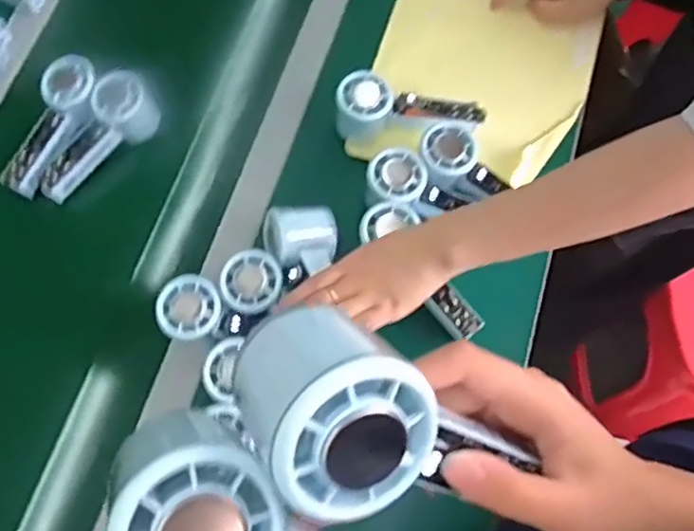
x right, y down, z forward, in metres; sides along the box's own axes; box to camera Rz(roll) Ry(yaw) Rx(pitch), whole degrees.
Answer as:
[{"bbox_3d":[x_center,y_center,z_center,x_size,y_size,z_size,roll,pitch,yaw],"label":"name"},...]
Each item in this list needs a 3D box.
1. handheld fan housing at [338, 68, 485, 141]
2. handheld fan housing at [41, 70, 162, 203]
[{"bbox_3d":[0.063,-0.154,0.674,0.154,0.058,0.065,13,71,6],"label":"handheld fan housing"},{"bbox_3d":[-0.272,-0.140,0.684,0.047,0.061,0.152,42,76,14],"label":"handheld fan housing"}]

